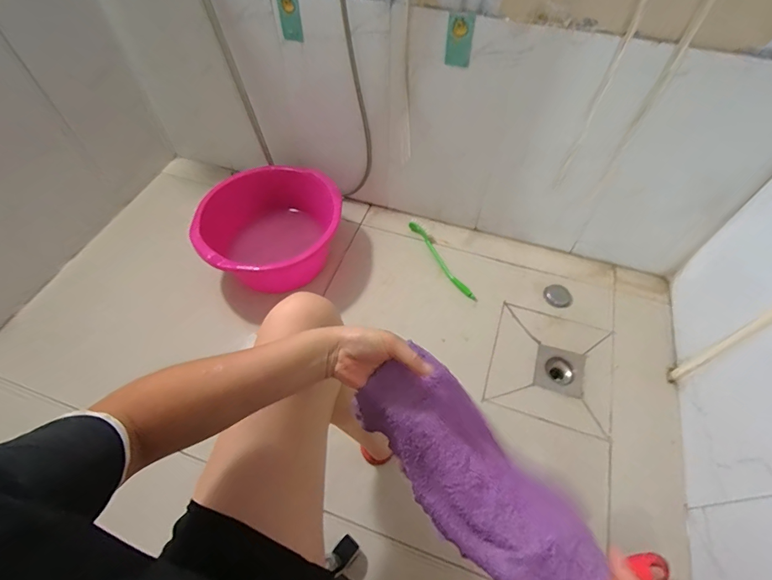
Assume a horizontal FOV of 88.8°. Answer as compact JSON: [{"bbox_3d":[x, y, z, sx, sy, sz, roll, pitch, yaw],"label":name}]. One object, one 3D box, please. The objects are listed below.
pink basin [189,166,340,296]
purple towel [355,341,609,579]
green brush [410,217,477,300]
[{"bbox_3d":[-0.326,-0.164,1.171,0.382,0.215,0.362,1,56,-1],"label":"pink basin"},{"bbox_3d":[0.096,0.206,0.448,0.123,0.066,0.289,-36,70,-23],"label":"purple towel"},{"bbox_3d":[0.174,-0.104,1.249,0.042,0.032,0.357,-24,60,-17],"label":"green brush"}]

